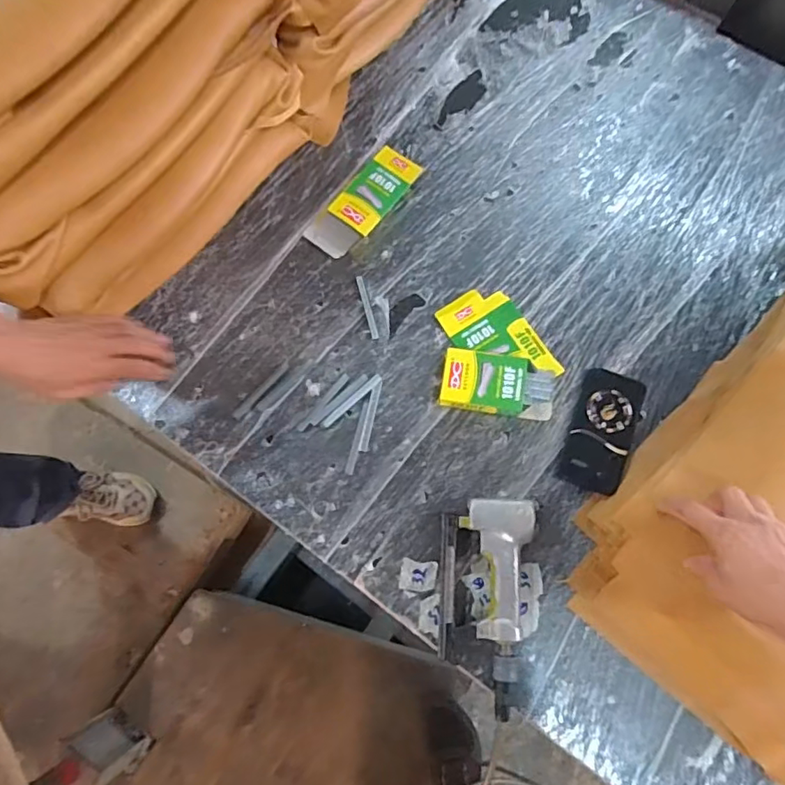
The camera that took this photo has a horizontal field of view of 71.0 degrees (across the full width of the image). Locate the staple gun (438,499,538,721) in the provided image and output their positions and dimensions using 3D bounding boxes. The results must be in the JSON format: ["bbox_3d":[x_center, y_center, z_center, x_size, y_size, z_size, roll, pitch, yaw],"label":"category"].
[{"bbox_3d":[0.116,0.249,0.684,0.121,0.039,0.228,3,75,1],"label":"staple gun"}]

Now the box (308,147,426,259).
[{"bbox_3d":[-0.041,-0.288,0.831,0.080,0.033,0.189,36,78,9],"label":"box"}]

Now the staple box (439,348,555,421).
[{"bbox_3d":[0.145,-0.009,0.752,0.152,0.041,0.075,8,75,2],"label":"staple box"}]

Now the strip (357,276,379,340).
[{"bbox_3d":[-0.036,-0.123,0.798,0.009,0.012,0.098,-15,76,-4],"label":"strip"}]

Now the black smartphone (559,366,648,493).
[{"bbox_3d":[0.286,0.051,0.747,0.081,0.020,0.166,18,76,5],"label":"black smartphone"}]

